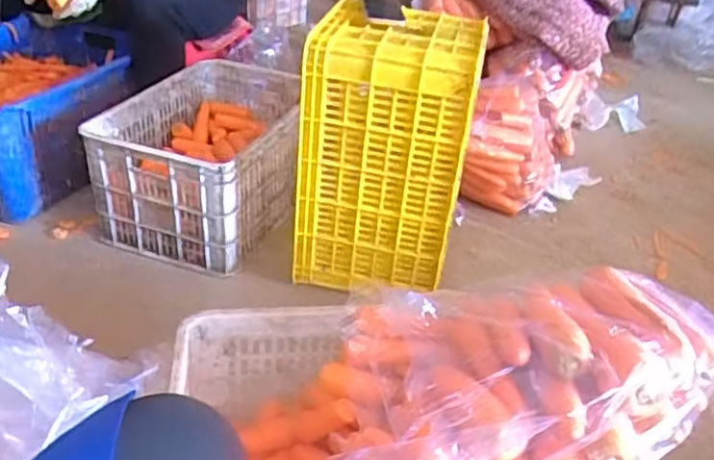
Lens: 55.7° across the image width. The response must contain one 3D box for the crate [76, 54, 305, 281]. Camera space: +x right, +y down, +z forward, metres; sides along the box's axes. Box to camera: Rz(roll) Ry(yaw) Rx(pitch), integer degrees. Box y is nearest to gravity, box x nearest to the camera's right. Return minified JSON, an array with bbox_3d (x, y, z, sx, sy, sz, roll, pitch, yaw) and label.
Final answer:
[{"bbox_3d":[-0.328,-0.180,1.621,0.361,0.266,0.567,14,34,15],"label":"crate"}]

